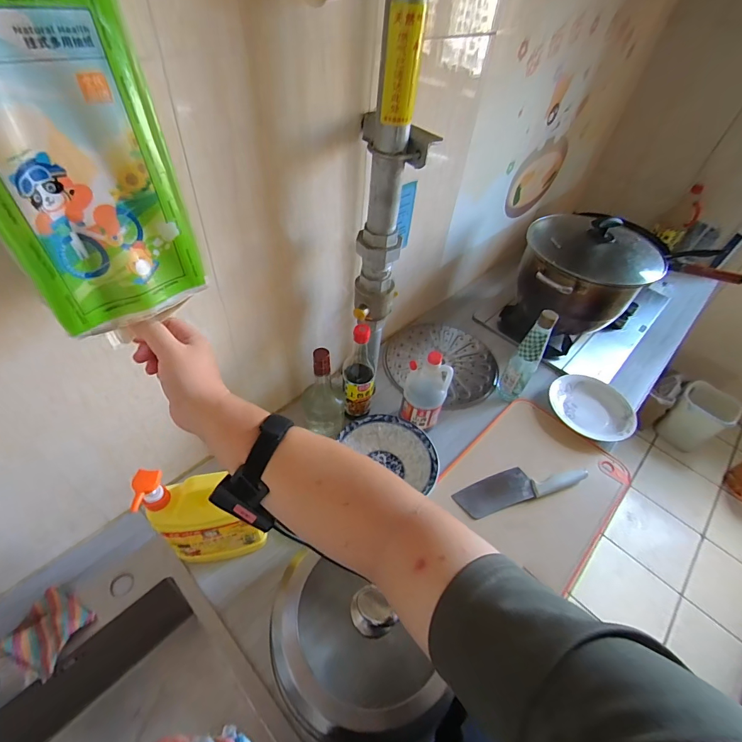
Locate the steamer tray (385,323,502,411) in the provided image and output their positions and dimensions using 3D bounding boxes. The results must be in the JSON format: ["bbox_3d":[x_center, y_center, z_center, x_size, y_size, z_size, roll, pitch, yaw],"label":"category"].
[{"bbox_3d":[0.187,-0.022,1.026,0.292,0.020,0.270,-10,51,-15],"label":"steamer tray"}]

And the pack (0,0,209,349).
[{"bbox_3d":[-0.236,-0.193,0.287,0.139,0.351,0.052,-29,38,-27],"label":"pack"}]

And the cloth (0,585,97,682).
[{"bbox_3d":[-0.480,0.388,0.581,0.086,0.026,0.104,22,51,12],"label":"cloth"}]

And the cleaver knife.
[{"bbox_3d":[0.311,0.238,0.814,0.285,0.022,0.068,-13,52,-17],"label":"cleaver knife"}]

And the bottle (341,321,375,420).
[{"bbox_3d":[-0.023,0.008,0.799,0.063,0.218,0.064,4,49,-3],"label":"bottle"}]

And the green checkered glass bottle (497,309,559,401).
[{"bbox_3d":[0.356,-0.032,0.888,0.059,0.250,0.055,36,55,23],"label":"green checkered glass bottle"}]

